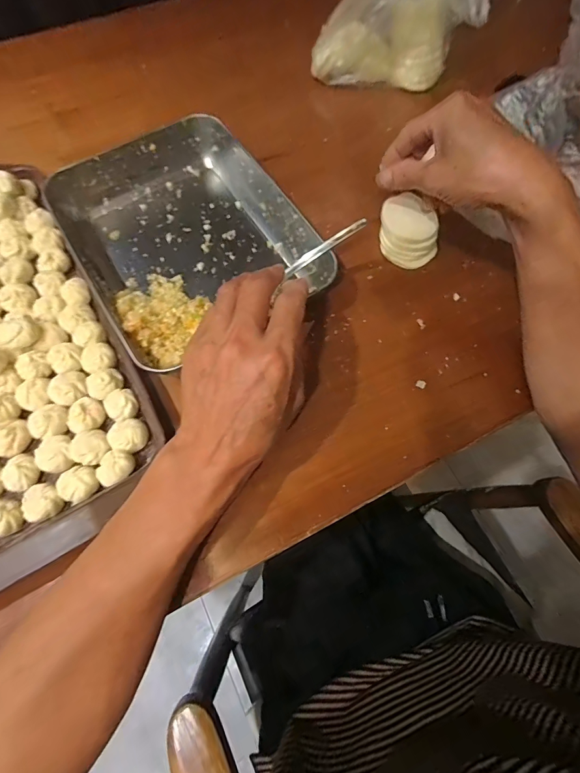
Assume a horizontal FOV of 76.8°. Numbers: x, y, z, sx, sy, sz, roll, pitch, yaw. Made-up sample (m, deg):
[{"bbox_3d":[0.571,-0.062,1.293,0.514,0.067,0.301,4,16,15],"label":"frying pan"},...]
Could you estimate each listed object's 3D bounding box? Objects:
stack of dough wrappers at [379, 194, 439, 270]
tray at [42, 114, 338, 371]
[{"bbox_3d":[0.124,-0.162,0.382,0.057,0.022,0.076,0,70,-1],"label":"stack of dough wrappers"},{"bbox_3d":[-0.100,-0.147,0.360,0.200,0.043,0.243,-32,74,-12],"label":"tray"}]

